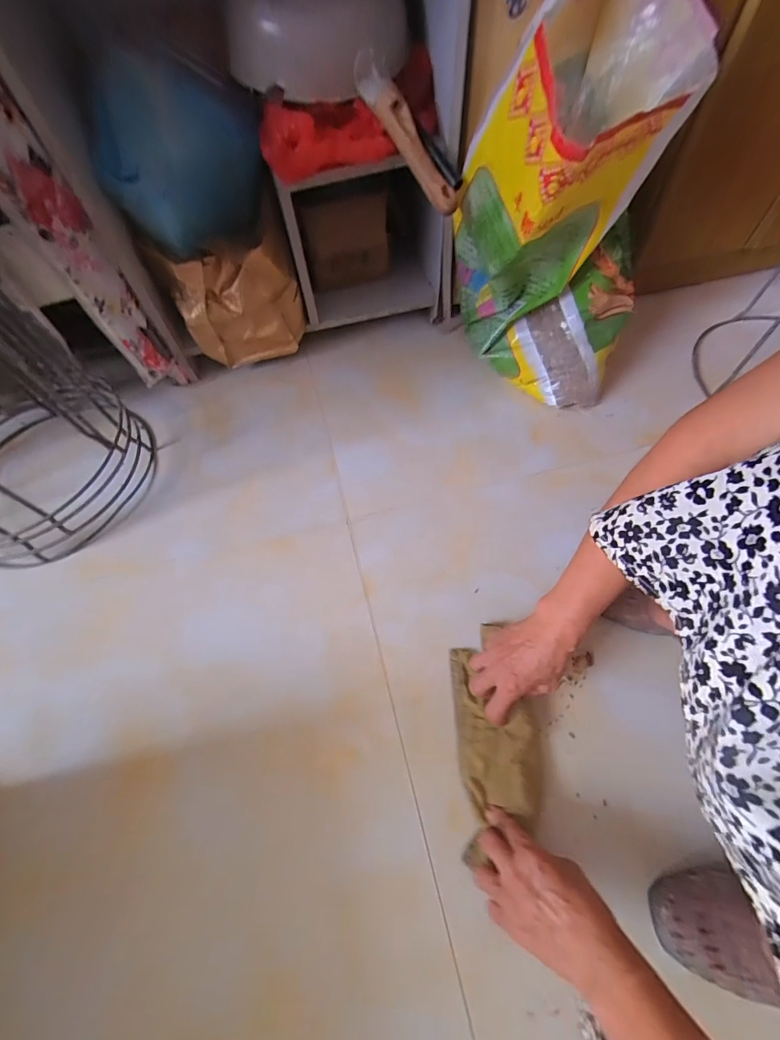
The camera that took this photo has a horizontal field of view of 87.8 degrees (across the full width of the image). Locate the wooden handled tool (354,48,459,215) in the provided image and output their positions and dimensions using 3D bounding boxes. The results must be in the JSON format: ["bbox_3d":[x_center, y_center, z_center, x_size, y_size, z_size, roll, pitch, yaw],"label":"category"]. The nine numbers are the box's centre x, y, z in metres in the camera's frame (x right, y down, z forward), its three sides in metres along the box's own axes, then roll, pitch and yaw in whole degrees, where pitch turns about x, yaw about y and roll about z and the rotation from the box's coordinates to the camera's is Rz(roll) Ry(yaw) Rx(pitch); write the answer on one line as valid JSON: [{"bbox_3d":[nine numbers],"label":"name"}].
[{"bbox_3d":[0.028,-0.540,0.574,0.215,0.054,0.046,48,71,-19],"label":"wooden handled tool"}]

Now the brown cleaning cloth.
[{"bbox_3d":[0.124,0.246,0.480,0.090,0.044,0.243,-1,64,3],"label":"brown cleaning cloth"}]

